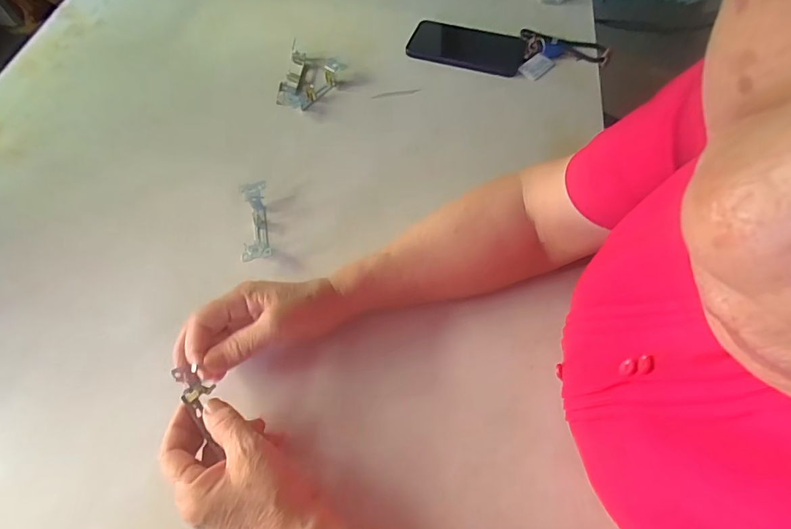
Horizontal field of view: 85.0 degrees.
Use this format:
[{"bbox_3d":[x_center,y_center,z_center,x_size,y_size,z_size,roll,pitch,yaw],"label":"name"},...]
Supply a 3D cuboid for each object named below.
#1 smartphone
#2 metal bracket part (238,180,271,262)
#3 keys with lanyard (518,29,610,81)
[{"bbox_3d":[0.105,-0.321,0.639,0.165,0.018,0.078,15,63,11],"label":"smartphone"},{"bbox_3d":[-0.160,-0.048,0.496,0.029,0.024,0.104,-11,61,-3],"label":"metal bracket part"},{"bbox_3d":[0.240,-0.298,0.613,0.120,0.020,0.082,6,61,7],"label":"keys with lanyard"}]

